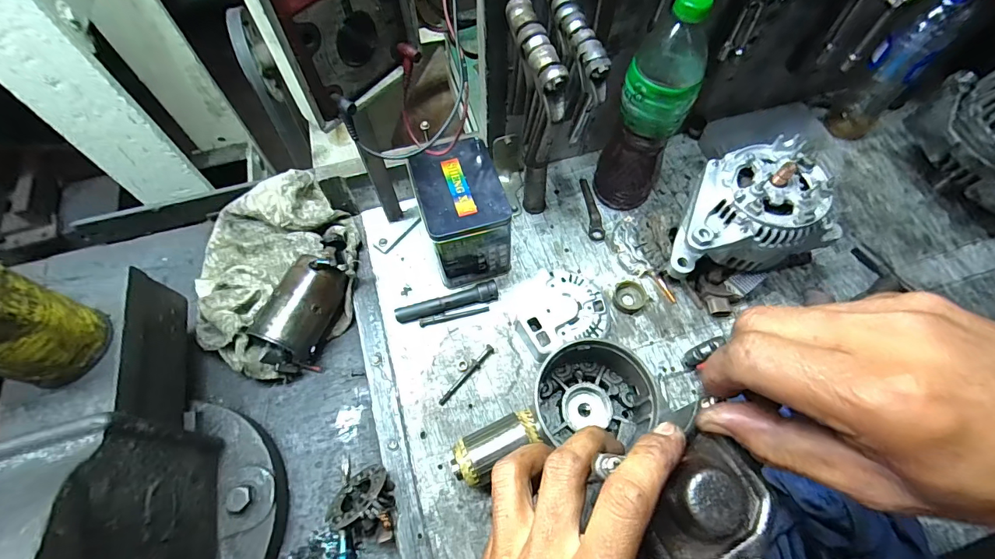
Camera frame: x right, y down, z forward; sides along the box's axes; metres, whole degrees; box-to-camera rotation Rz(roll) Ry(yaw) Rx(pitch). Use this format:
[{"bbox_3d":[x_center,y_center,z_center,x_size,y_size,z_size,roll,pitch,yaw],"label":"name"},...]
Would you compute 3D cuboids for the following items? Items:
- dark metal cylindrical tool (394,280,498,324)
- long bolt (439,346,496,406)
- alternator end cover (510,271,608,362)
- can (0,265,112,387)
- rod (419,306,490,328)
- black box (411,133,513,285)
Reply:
[{"bbox_3d":[-0.062,0.030,0.537,0.127,0.023,0.022,-16,64,-8],"label":"dark metal cylindrical tool"},{"bbox_3d":[-0.035,0.110,0.500,0.010,0.010,0.087,36,68,17],"label":"long bolt"},{"bbox_3d":[0.078,0.042,0.521,0.110,0.037,0.100,-20,65,-10],"label":"alternator end cover"},{"bbox_3d":[-0.400,0.035,0.350,0.076,0.114,0.072,17,64,8],"label":"can"},{"bbox_3d":[-0.053,0.044,0.538,0.087,0.008,0.010,-14,64,-7],"label":"rod"},{"bbox_3d":[-0.042,-0.076,0.531,0.093,0.127,0.123,-16,64,-8],"label":"black box"}]

